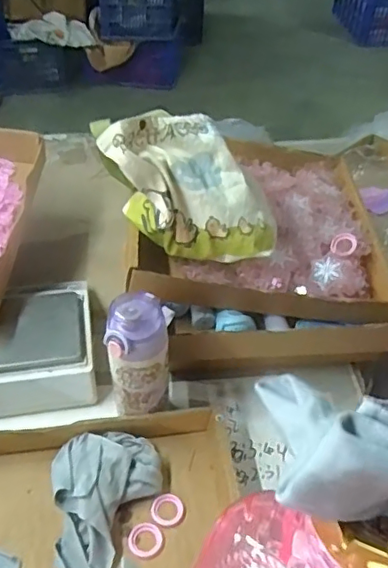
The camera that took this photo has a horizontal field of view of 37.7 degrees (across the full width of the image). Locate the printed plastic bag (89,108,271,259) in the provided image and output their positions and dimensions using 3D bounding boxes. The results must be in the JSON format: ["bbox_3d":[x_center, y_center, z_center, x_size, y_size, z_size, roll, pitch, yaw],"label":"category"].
[{"bbox_3d":[-0.005,-0.139,0.739,0.228,0.154,0.150,3,45,1],"label":"printed plastic bag"}]

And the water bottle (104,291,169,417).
[{"bbox_3d":[-0.064,0.088,0.675,0.075,0.170,0.075,-1,45,-4],"label":"water bottle"}]

